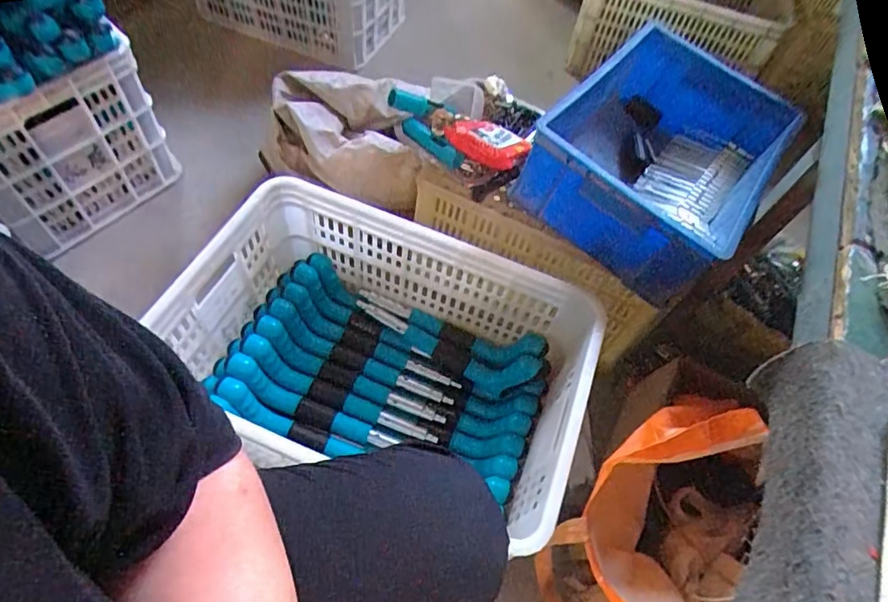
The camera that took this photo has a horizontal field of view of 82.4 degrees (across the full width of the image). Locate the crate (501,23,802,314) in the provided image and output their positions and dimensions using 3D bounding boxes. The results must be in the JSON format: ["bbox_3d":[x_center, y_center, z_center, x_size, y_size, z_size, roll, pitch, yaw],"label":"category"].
[{"bbox_3d":[0.326,-0.217,0.769,0.283,0.153,0.359,36,60,16],"label":"crate"}]

